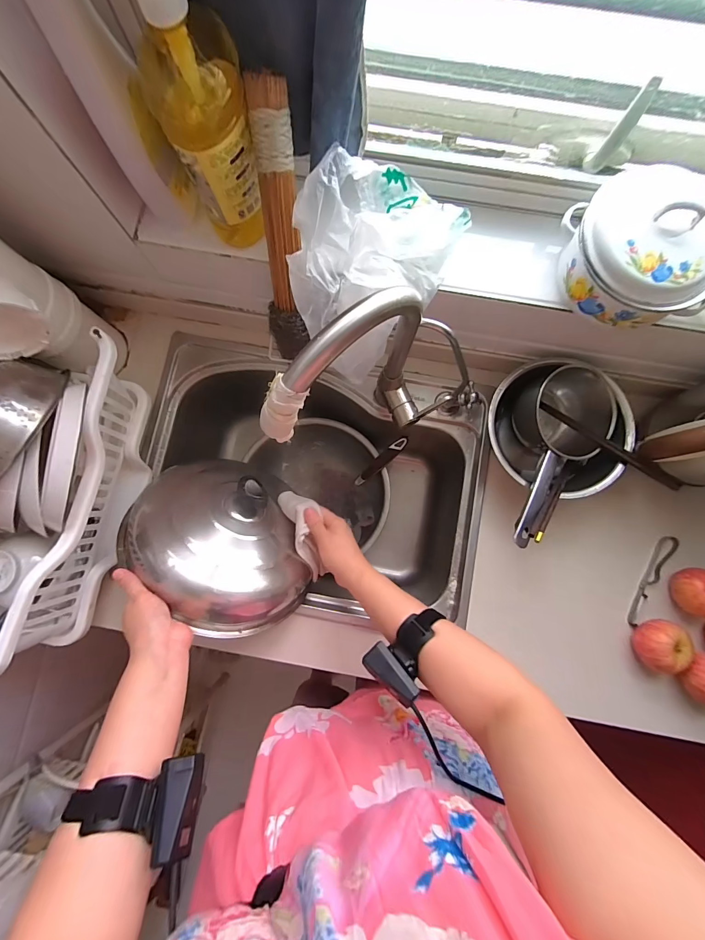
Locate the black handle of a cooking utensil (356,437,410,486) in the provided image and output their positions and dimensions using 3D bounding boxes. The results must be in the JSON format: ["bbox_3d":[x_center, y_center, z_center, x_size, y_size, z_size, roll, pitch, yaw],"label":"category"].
[{"bbox_3d":[0.057,-0.016,0.720,0.143,0.014,0.025,-43,84,19],"label":"black handle of a cooking utensil"}]

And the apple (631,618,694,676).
[{"bbox_3d":[0.470,0.270,0.545,0.073,0.062,0.074,0,82,0],"label":"apple"}]

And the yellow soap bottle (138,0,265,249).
[{"bbox_3d":[-0.141,-0.343,0.347,0.082,0.260,0.063,-16,83,-2],"label":"yellow soap bottle"}]

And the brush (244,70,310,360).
[{"bbox_3d":[-0.084,-0.263,0.422,0.052,0.276,0.028,6,44,1],"label":"brush"}]

